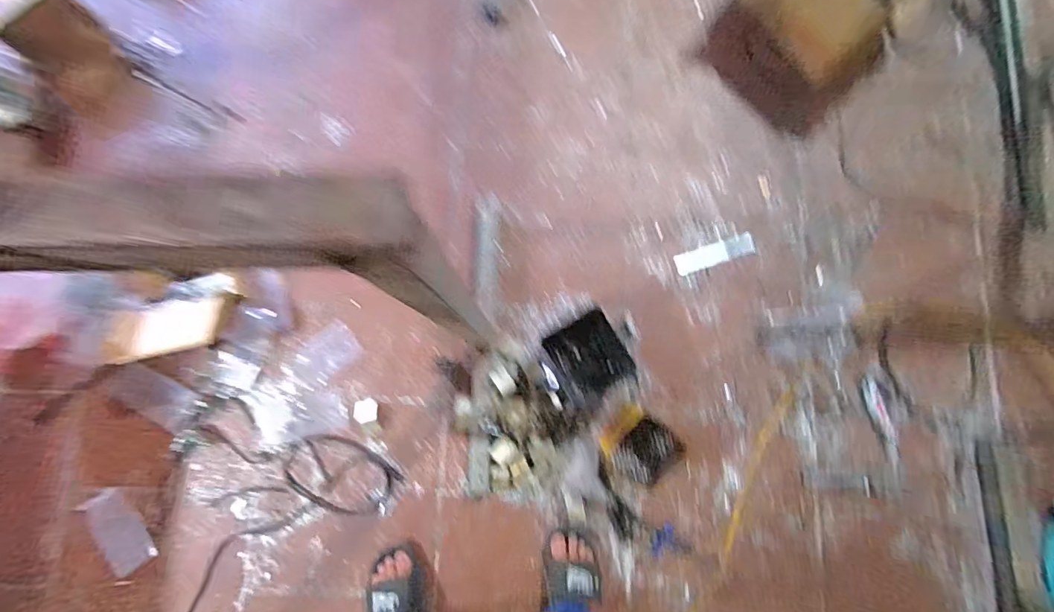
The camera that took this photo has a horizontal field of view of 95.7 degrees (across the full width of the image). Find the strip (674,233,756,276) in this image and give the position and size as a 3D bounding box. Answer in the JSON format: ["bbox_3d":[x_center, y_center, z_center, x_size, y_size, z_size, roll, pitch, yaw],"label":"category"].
[{"bbox_3d":[0.428,-0.117,1.083,0.190,0.010,0.047,-18,90,-10],"label":"strip"}]

